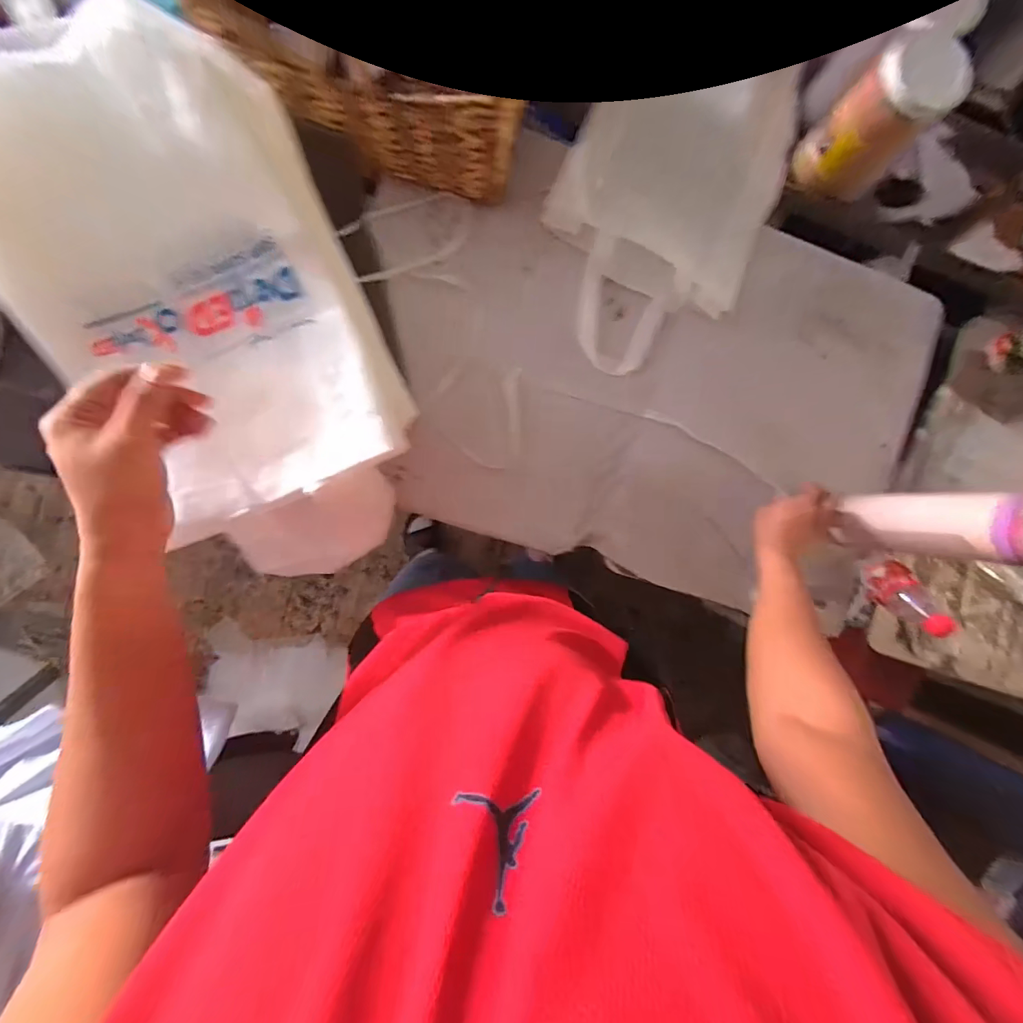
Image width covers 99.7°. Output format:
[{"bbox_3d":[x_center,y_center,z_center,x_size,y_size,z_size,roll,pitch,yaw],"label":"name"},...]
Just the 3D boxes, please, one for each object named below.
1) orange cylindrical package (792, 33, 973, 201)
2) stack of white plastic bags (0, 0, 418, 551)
[{"bbox_3d":[0.464,-0.496,0.555,0.106,0.125,0.105,0,87,0],"label":"orange cylindrical package"},{"bbox_3d":[-0.311,-0.200,0.403,0.305,0.144,0.403,-27,88,-2],"label":"stack of white plastic bags"}]

